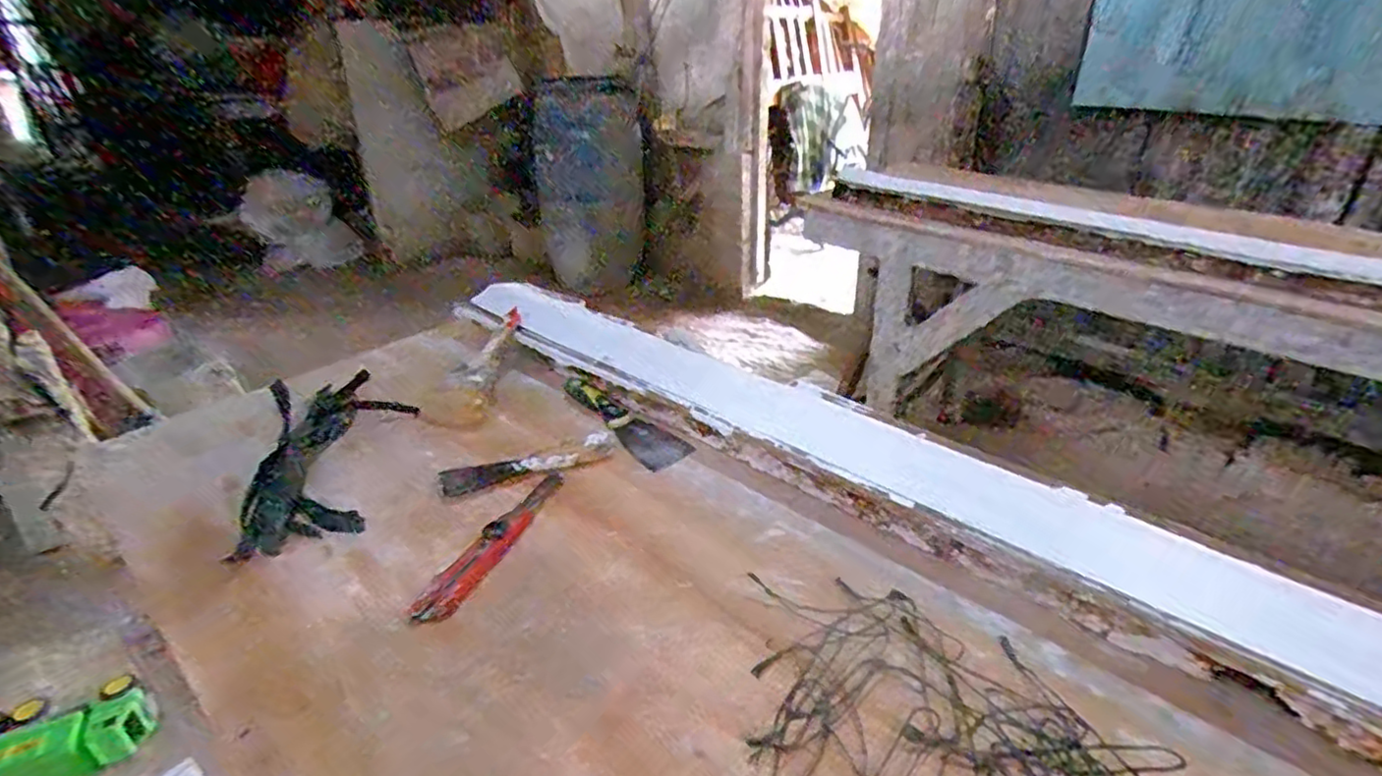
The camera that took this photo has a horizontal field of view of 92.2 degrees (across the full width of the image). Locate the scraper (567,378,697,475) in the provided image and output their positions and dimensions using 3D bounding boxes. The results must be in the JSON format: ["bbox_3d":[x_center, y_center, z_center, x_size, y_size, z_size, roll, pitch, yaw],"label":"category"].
[{"bbox_3d":[-0.075,0.029,0.746,0.054,0.032,0.184,-22,36,-31],"label":"scraper"}]

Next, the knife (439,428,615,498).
[{"bbox_3d":[-0.161,0.073,0.671,0.175,0.010,0.047,-14,33,-21],"label":"knife"}]

